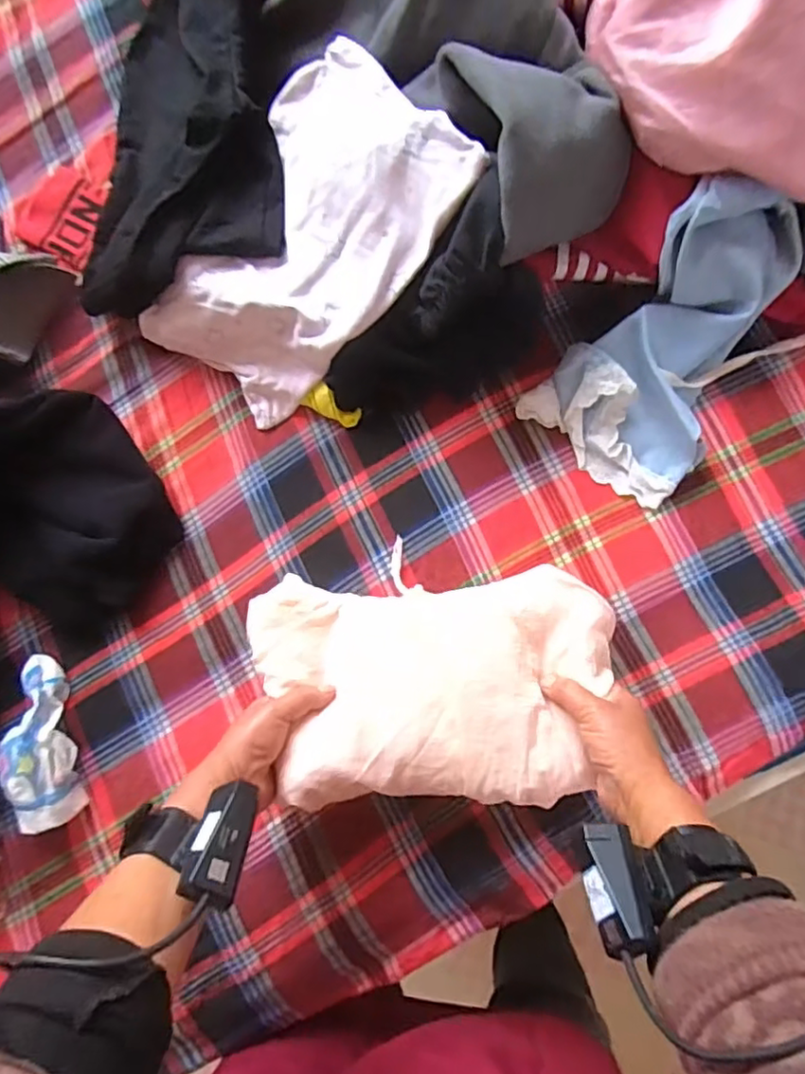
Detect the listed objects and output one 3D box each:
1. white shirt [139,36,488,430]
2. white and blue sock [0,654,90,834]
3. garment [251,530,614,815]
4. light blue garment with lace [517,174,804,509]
[{"bbox_3d":[-0.085,-0.265,0.560,0.200,0.107,0.302,41,86,7],"label":"white shirt"},{"bbox_3d":[-0.328,0.184,0.552,0.067,0.043,0.150,-20,82,0],"label":"white and blue sock"},{"bbox_3d":[0.016,0.124,0.516,0.290,0.050,0.182,-1,67,6],"label":"garment"},{"bbox_3d":[0.260,-0.176,0.554,0.165,0.086,0.281,40,103,7],"label":"light blue garment with lace"}]

